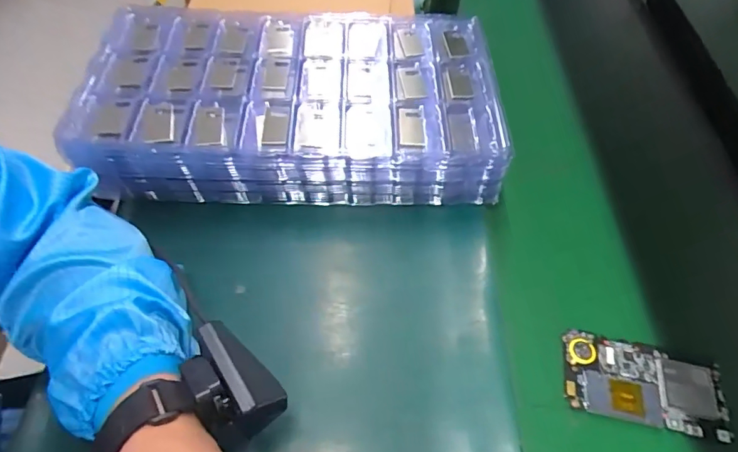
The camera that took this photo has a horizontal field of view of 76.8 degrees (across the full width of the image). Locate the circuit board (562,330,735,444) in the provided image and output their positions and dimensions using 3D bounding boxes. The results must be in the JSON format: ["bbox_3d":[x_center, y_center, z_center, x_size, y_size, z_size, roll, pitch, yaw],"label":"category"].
[{"bbox_3d":[0.218,0.125,0.369,0.121,0.009,0.064,12,55,4],"label":"circuit board"}]

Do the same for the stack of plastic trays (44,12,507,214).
[{"bbox_3d":[-0.073,-0.125,0.467,0.381,0.073,0.198,2,55,-3],"label":"stack of plastic trays"}]

